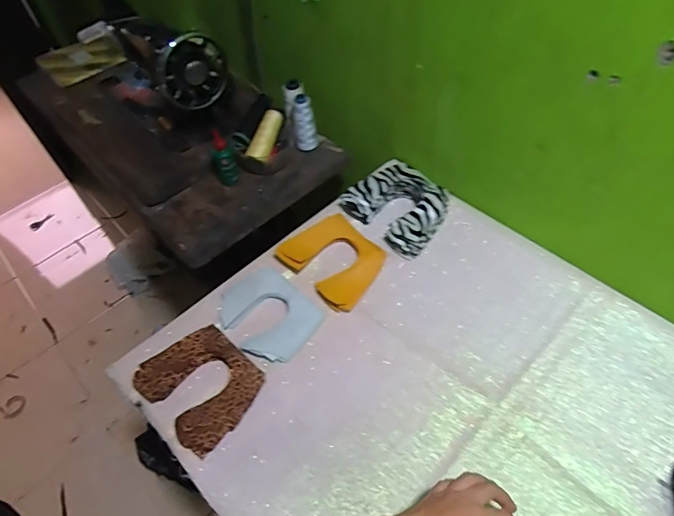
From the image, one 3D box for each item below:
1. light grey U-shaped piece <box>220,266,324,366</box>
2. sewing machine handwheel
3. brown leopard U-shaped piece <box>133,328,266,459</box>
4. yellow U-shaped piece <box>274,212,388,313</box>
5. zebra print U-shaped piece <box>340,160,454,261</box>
[{"bbox_3d":[-0.103,0.083,0.680,0.146,0.010,0.116,39,64,22],"label":"light grey U-shaped piece"},{"bbox_3d":[-0.263,-0.336,0.830,0.126,0.131,0.024,-32,57,-18],"label":"sewing machine handwheel"},{"bbox_3d":[-0.187,0.168,0.620,0.156,0.019,0.128,34,61,27],"label":"brown leopard U-shaped piece"},{"bbox_3d":[-0.003,0.000,0.726,0.152,0.008,0.123,40,70,21],"label":"yellow U-shaped piece"},{"bbox_3d":[0.106,-0.091,0.784,0.166,0.055,0.136,35,61,27],"label":"zebra print U-shaped piece"}]

